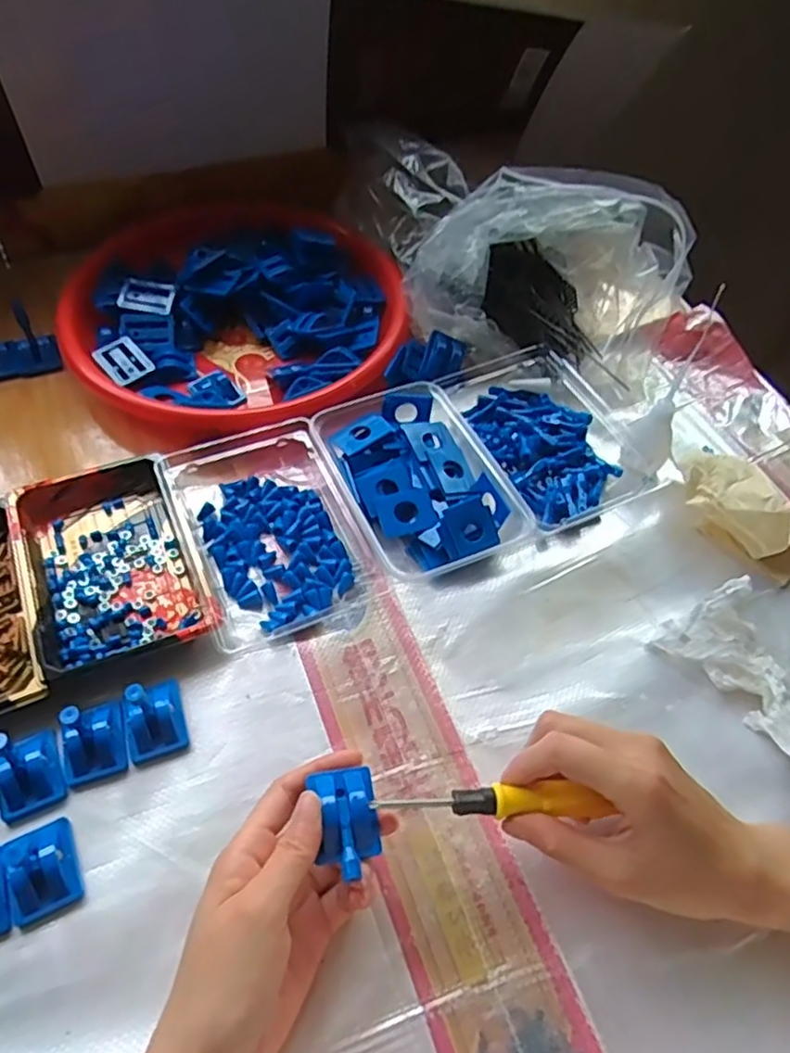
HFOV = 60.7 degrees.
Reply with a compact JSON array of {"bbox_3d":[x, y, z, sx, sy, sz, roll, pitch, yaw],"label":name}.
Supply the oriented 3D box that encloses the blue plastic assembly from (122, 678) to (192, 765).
[{"bbox_3d":[-0.143,0.105,0.389,0.032,0.041,0.045,-16,56,-14],"label":"blue plastic assembly"}]

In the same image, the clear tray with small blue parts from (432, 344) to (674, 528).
[{"bbox_3d":[0.119,-0.083,0.544,0.121,0.033,0.177,-20,57,-17],"label":"clear tray with small blue parts"}]

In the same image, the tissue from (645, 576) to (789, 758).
[{"bbox_3d":[0.223,0.086,0.422,0.056,0.042,0.104,-35,63,-25],"label":"tissue"}]

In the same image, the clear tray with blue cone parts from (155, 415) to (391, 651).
[{"bbox_3d":[-0.090,-0.004,0.480,0.115,0.029,0.166,-20,57,-17],"label":"clear tray with blue cone parts"}]

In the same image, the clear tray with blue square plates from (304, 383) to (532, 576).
[{"bbox_3d":[0.014,-0.038,0.506,0.111,0.033,0.158,-20,57,-17],"label":"clear tray with blue square plates"}]

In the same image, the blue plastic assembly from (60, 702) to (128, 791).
[{"bbox_3d":[-0.174,0.115,0.377,0.033,0.041,0.040,-12,56,-12],"label":"blue plastic assembly"}]

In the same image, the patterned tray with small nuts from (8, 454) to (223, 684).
[{"bbox_3d":[-0.196,0.021,0.458,0.102,0.022,0.164,-22,58,-18],"label":"patterned tray with small nuts"}]

